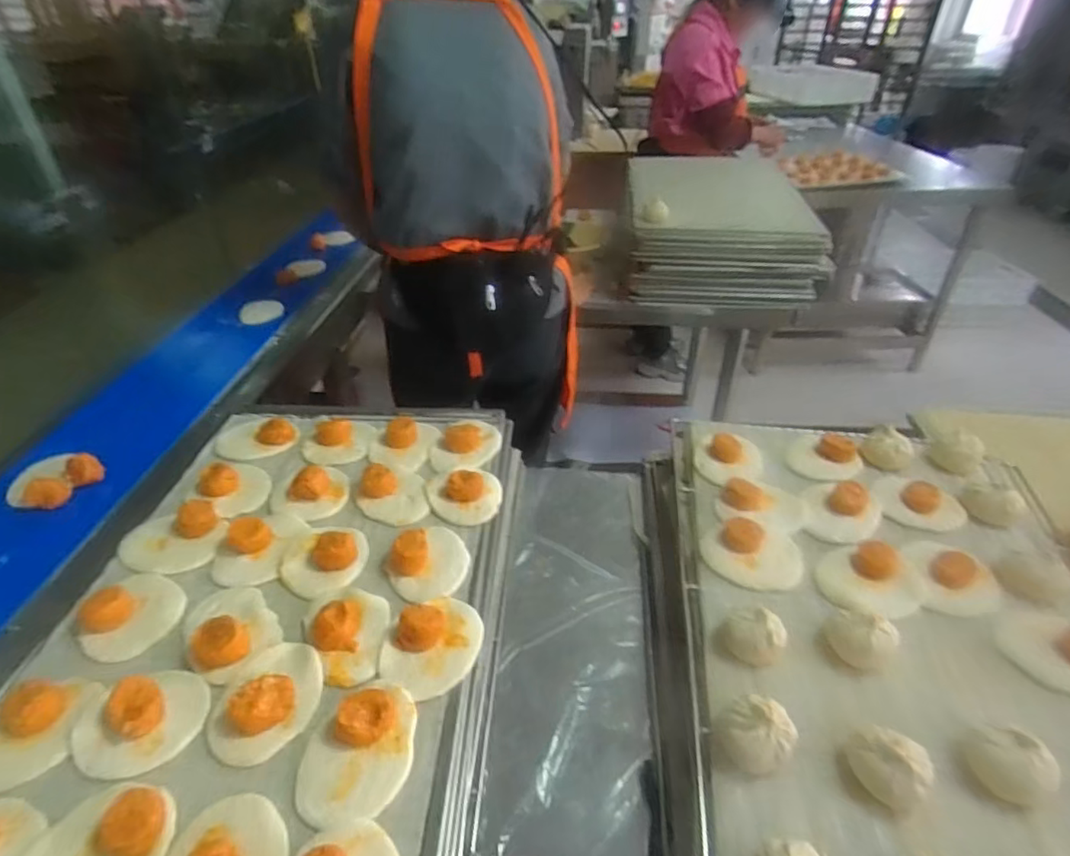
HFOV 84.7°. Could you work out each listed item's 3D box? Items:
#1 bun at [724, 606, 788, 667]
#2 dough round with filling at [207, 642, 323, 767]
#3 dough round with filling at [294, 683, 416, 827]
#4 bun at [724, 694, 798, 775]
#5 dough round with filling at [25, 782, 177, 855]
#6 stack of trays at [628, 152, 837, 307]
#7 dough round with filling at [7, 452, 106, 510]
[{"bbox_3d":[0.202,0.187,0.535,0.051,0.039,0.052,-29,46,-34],"label":"bun"},{"bbox_3d":[-0.232,0.224,0.497,0.082,0.032,0.098,11,38,13],"label":"dough round with filling"},{"bbox_3d":[-0.140,0.250,0.463,0.078,0.026,0.107,14,39,17],"label":"dough round with filling"},{"bbox_3d":[0.175,0.242,0.463,0.050,0.046,0.047,1,37,0],"label":"bun"},{"bbox_3d":[-0.311,0.297,0.408,0.093,0.022,0.087,1,37,0],"label":"dough round with filling"},{"bbox_3d":[0.445,-0.493,1.450,0.423,0.228,0.447,4,37,4],"label":"stack of trays"},{"bbox_3d":[-0.631,0.065,0.767,0.091,0.026,0.094,20,41,23],"label":"dough round with filling"}]

